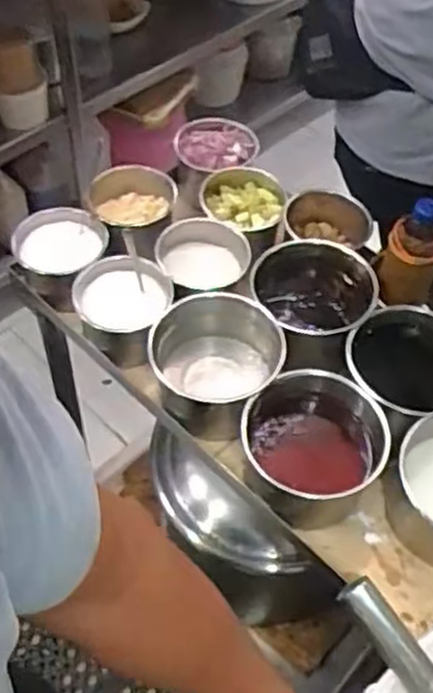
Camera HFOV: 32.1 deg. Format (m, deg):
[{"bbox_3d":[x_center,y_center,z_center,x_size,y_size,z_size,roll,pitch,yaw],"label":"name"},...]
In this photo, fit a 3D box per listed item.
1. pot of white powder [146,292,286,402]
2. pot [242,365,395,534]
[{"bbox_3d":[0.002,0.015,0.891,0.141,0.085,0.150,2,54,-2],"label":"pot of white powder"},{"bbox_3d":[0.105,0.112,0.832,0.143,0.118,0.143,2,54,-2],"label":"pot"}]

